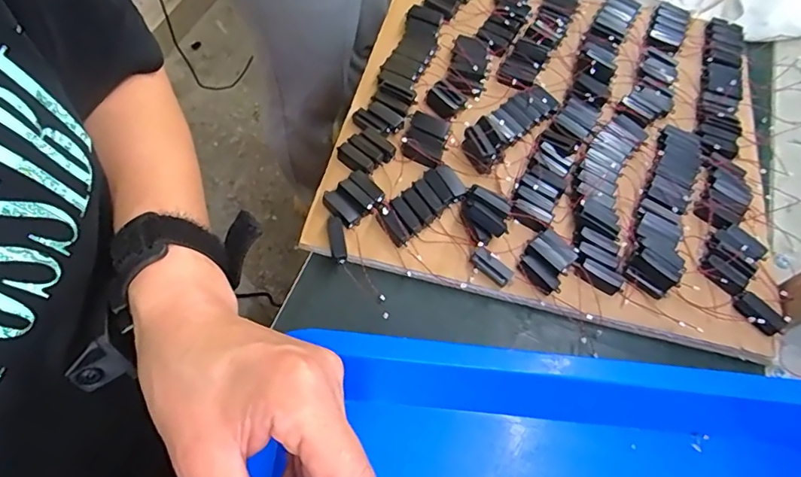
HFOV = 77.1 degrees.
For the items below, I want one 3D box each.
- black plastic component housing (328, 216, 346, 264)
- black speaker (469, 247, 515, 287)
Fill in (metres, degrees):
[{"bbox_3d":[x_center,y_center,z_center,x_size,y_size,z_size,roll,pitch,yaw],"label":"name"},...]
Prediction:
[{"bbox_3d":[-0.041,0.001,0.326,0.009,0.005,0.030,-10,80,-7],"label":"black plastic component housing"},{"bbox_3d":[0.058,0.018,0.323,0.029,0.009,0.011,34,65,15],"label":"black speaker"}]

